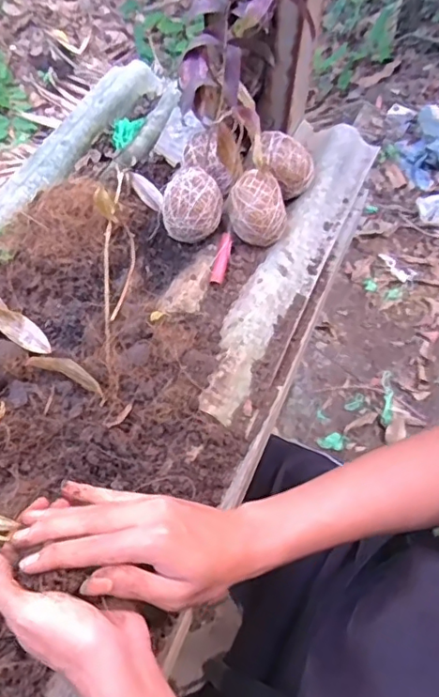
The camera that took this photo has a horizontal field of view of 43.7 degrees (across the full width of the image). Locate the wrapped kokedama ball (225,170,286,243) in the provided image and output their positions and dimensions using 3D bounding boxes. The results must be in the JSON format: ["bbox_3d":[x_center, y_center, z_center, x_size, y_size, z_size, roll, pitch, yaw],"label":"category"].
[{"bbox_3d":[0.041,-0.147,0.572,0.053,0.054,0.055,1,61,-2],"label":"wrapped kokedama ball"}]

